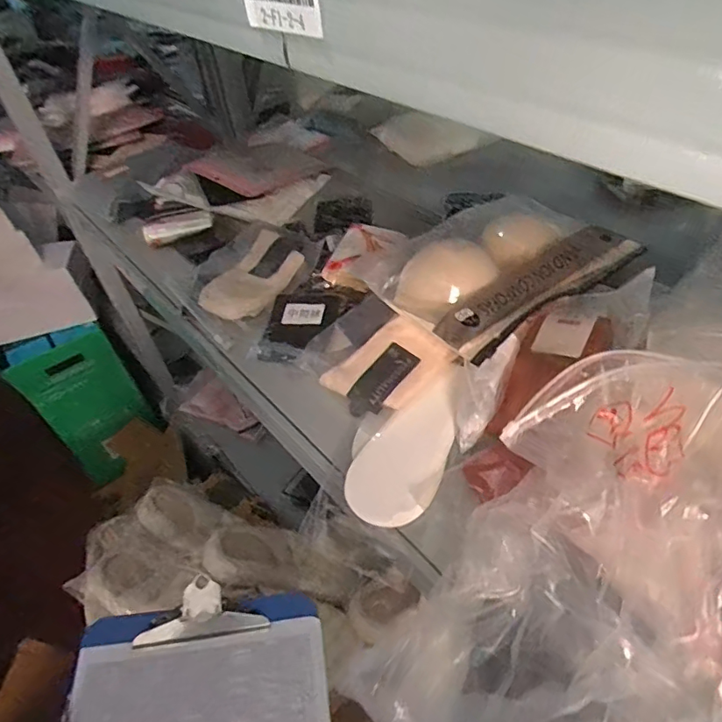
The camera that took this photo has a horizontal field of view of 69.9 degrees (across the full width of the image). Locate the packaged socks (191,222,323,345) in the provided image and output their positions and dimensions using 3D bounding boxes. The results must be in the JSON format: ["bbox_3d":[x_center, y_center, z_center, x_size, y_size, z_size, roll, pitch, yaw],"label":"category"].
[{"bbox_3d":[-0.151,-0.117,0.698,0.148,0.031,0.203,20,51,24],"label":"packaged socks"}]

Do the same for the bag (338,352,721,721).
[{"bbox_3d":[0.163,0.146,0.345,0.195,0.102,0.348,24,75,41],"label":"bag"}]

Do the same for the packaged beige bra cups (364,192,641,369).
[{"bbox_3d":[0.173,-0.125,0.608,0.318,0.067,0.172,-35,52,-25],"label":"packaged beige bra cups"}]

